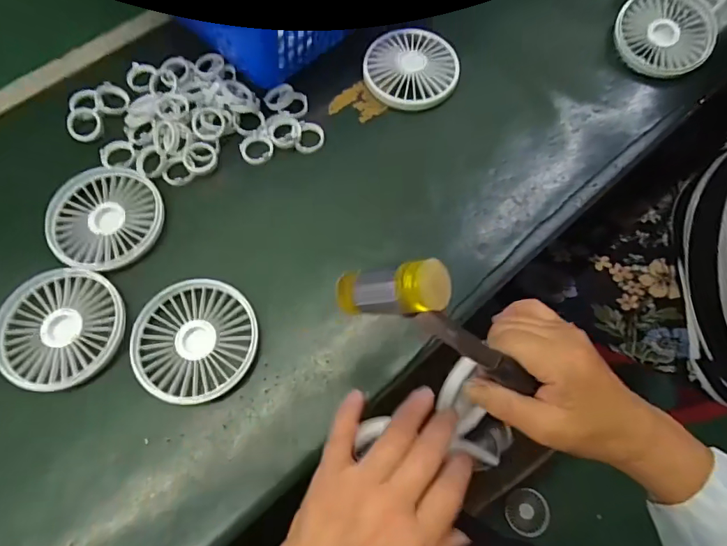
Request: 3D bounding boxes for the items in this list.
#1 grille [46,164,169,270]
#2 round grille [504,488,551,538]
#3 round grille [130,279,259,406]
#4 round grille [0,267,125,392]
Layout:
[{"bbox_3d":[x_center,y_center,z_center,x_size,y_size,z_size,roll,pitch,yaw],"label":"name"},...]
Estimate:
[{"bbox_3d":[-0.204,-0.045,0.364,0.086,0.007,0.088,0,69,-1],"label":"grille"},{"bbox_3d":[0.339,0.494,0.948,0.087,0.014,0.088,0,69,-1],"label":"round grille"},{"bbox_3d":[-0.120,0.046,0.328,0.084,0.011,0.088,0,69,-1],"label":"round grille"},{"bbox_3d":[-0.216,0.037,0.328,0.085,0.007,0.088,0,69,-1],"label":"round grille"}]

